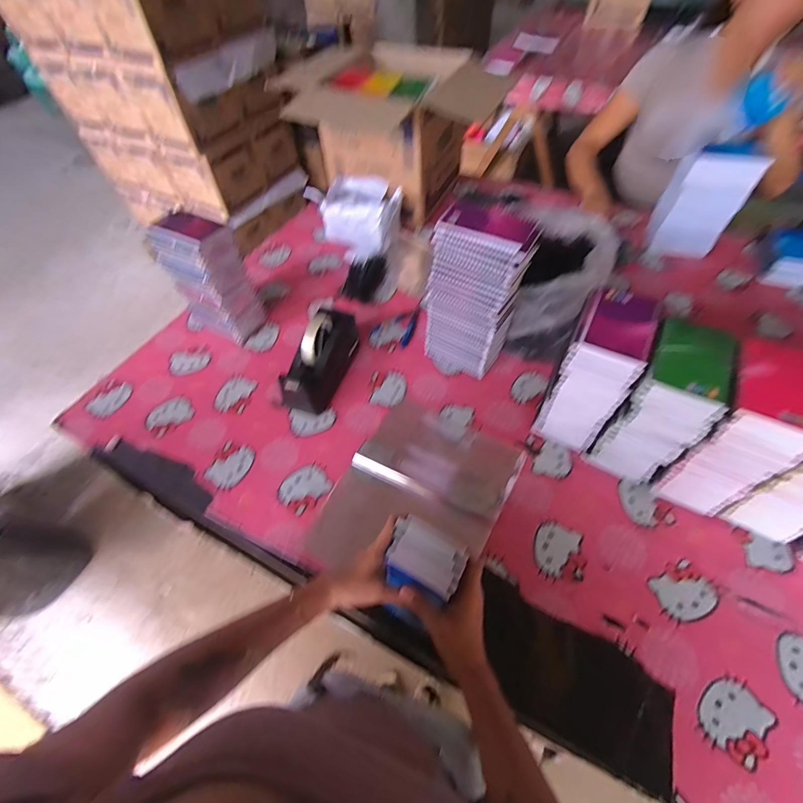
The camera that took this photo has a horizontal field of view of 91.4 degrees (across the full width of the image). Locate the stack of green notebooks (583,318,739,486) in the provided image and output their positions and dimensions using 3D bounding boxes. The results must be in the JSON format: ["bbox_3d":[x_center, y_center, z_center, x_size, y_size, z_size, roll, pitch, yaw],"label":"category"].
[{"bbox_3d":[0.371,0.012,0.582,0.100,0.239,0.125,24,59,18],"label":"stack of green notebooks"}]

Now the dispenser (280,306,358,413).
[{"bbox_3d":[-0.152,-0.081,0.736,0.078,0.120,0.200,16,57,13],"label":"dispenser"}]

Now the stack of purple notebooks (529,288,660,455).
[{"bbox_3d":[0.293,-0.037,0.616,0.097,0.245,0.129,22,58,17],"label":"stack of purple notebooks"}]

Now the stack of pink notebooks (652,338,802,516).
[{"bbox_3d":[0.460,0.046,0.556,0.103,0.237,0.132,25,59,18],"label":"stack of pink notebooks"}]

